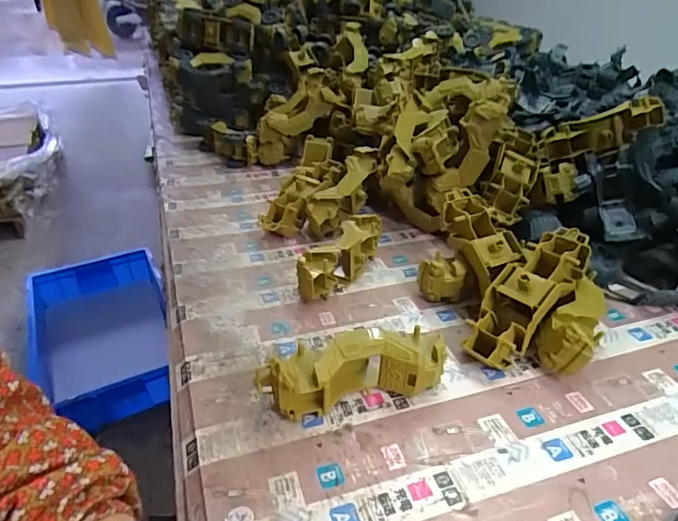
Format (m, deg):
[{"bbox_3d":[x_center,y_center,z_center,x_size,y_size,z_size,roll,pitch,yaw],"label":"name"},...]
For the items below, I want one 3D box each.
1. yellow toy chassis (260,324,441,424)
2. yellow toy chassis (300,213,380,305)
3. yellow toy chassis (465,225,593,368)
[{"bbox_3d":[0.012,0.102,0.434,0.163,0.065,0.044,-8,35,-13],"label":"yellow toy chassis"},{"bbox_3d":[0.006,-0.006,0.608,0.045,0.057,0.160,19,38,25],"label":"yellow toy chassis"},{"bbox_3d":[0.197,0.035,0.494,0.176,0.050,0.062,-47,51,-13],"label":"yellow toy chassis"}]

